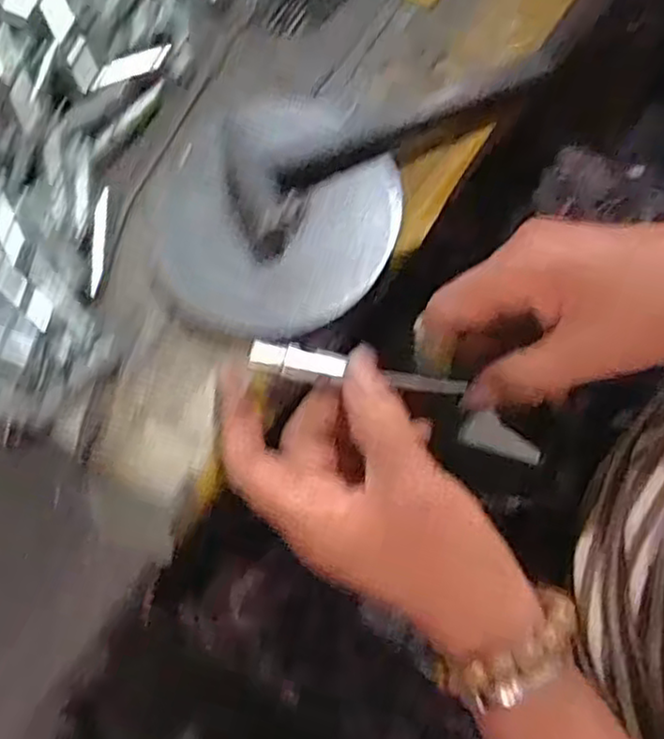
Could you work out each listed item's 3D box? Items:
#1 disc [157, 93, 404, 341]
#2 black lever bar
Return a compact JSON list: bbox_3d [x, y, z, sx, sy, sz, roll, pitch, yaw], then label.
[{"bbox_3d":[-0.028,-0.079,0.355,0.118,0.016,0.127,0,76,1],"label":"disc"},{"bbox_3d":[0.041,-0.120,0.358,0.145,0.013,0.014,-22,77,-4],"label":"black lever bar"}]

